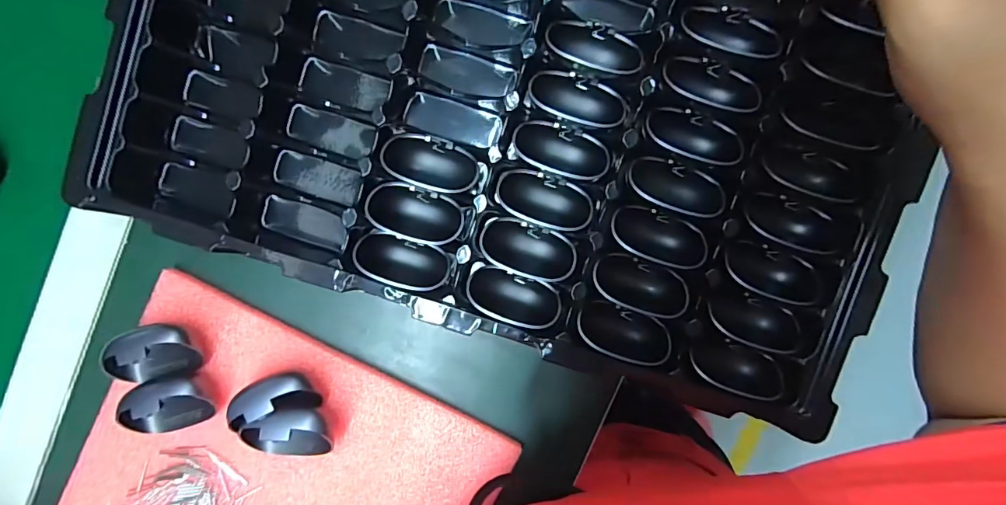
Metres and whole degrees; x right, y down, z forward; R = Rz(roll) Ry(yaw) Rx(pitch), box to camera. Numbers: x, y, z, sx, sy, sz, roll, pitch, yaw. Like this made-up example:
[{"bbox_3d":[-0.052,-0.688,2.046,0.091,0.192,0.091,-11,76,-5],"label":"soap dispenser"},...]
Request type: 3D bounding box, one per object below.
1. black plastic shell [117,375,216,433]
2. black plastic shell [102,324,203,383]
[{"bbox_3d":[-0.215,0.098,0.290,0.041,0.025,0.035,-12,93,3],"label":"black plastic shell"},{"bbox_3d":[-0.220,0.064,0.287,0.046,0.032,0.036,-14,93,3],"label":"black plastic shell"}]

